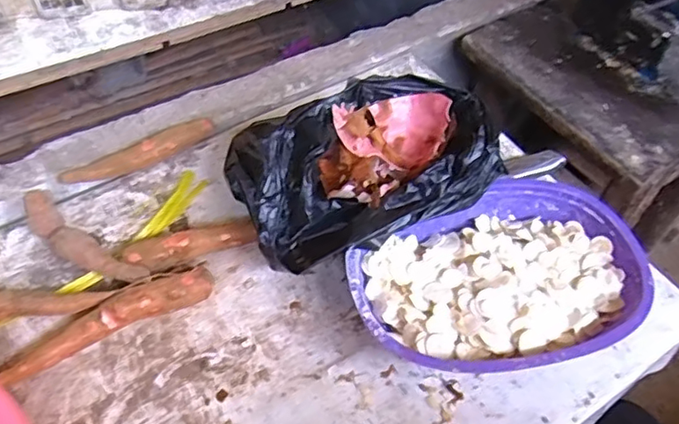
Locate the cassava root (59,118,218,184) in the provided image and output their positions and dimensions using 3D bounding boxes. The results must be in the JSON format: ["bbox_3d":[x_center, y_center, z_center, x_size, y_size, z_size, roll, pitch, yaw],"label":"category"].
[{"bbox_3d":[-0.256,-0.074,0.761,0.195,0.028,0.036,-27,59,-22],"label":"cassava root"}]

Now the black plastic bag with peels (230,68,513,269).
[{"bbox_3d":[0.023,-0.046,0.669,0.281,0.118,0.194,-8,54,-10],"label":"black plastic bag with peels"}]

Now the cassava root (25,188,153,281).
[{"bbox_3d":[-0.292,0.037,0.667,0.187,0.027,0.039,32,57,18],"label":"cassava root"}]

